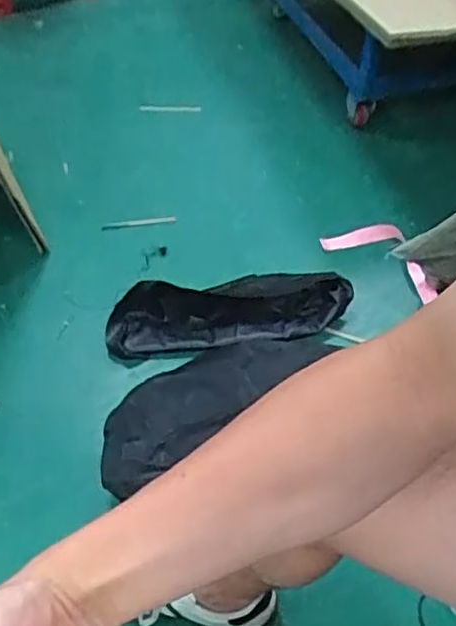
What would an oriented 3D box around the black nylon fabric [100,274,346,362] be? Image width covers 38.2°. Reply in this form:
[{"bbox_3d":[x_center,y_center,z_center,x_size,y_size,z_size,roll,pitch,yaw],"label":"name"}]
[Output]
[{"bbox_3d":[0.002,0.000,1.196,0.437,0.081,0.155,-6,50,-6],"label":"black nylon fabric"}]

